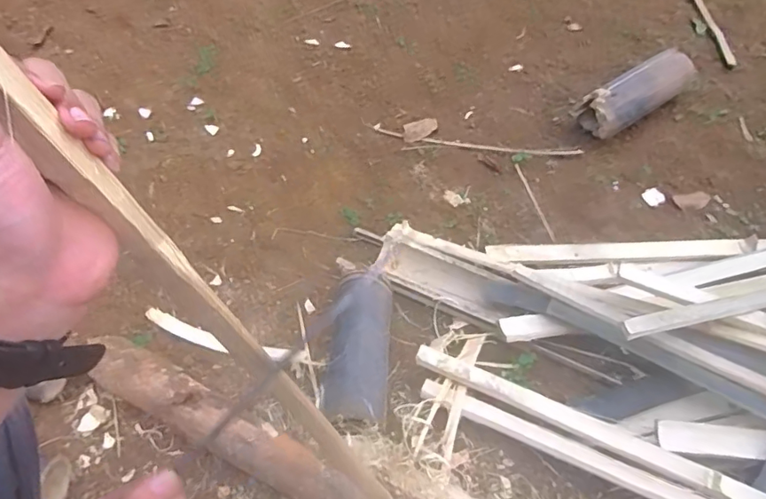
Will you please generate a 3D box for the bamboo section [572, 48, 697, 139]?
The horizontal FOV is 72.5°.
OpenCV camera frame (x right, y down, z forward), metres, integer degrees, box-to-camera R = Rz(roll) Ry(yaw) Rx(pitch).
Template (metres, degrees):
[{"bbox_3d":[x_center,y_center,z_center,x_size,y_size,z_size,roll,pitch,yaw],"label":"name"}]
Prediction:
[{"bbox_3d":[0.604,-0.372,1.223,0.377,0.108,0.111,-31,62,-24],"label":"bamboo section"}]

